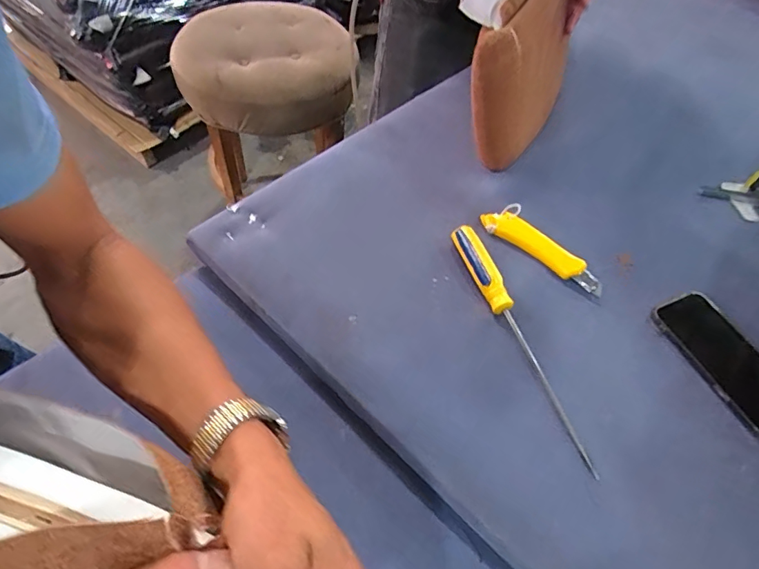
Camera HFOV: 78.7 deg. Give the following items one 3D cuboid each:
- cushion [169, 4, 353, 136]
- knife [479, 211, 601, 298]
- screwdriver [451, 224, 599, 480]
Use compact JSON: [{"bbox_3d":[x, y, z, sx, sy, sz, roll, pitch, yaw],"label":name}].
[{"bbox_3d":[-0.277,-0.549,1.145,0.416,0.099,0.403,3,56,-4],"label":"cushion"},{"bbox_3d":[0.198,-0.043,0.565,0.161,0.017,0.033,35,60,18],"label":"knife"},{"bbox_3d":[0.148,0.052,0.490,0.023,0.023,0.286,-17,59,-16],"label":"screwdriver"}]

